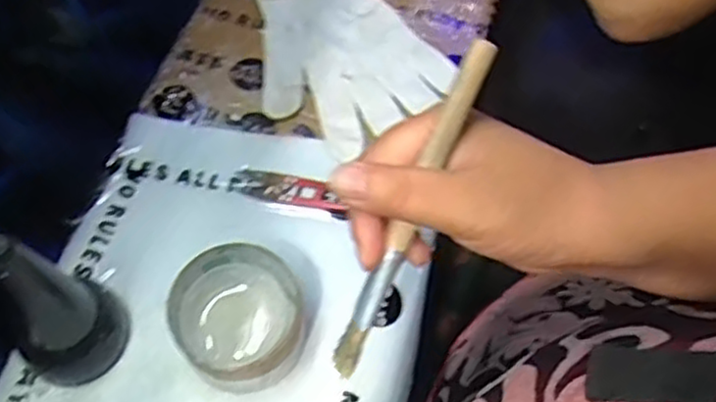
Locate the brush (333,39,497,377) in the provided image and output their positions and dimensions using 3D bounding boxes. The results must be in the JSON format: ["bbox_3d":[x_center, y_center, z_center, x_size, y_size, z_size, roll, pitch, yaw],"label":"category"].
[{"bbox_3d":[0.021,0.006,0.301,0.012,0.007,0.152,27,104,13],"label":"brush"}]

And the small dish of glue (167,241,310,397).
[{"bbox_3d":[-0.078,0.076,0.467,0.080,0.049,0.084,1,61,-1],"label":"small dish of glue"}]

